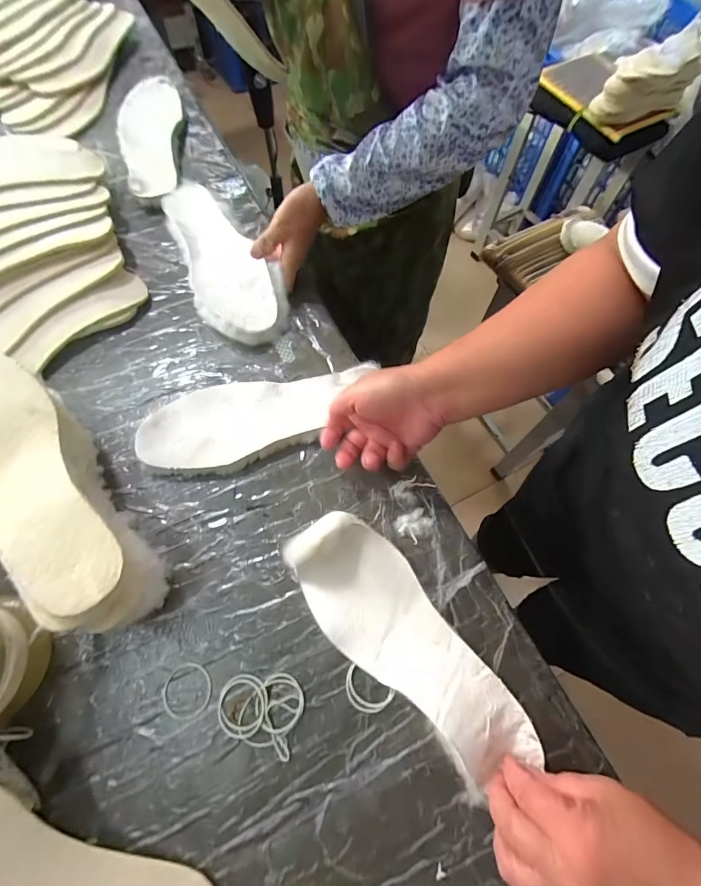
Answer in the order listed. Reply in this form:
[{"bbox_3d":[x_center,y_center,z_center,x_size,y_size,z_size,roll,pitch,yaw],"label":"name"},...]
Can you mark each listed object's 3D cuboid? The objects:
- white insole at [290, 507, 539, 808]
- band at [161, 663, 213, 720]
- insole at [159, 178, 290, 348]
[{"bbox_3d":[0.048,0.164,0.342,0.091,0.043,0.247,-41,77,-17],"label":"white insole"},{"bbox_3d":[-0.141,0.214,0.348,0.041,0.004,0.042,0,66,-1],"label":"band"},{"bbox_3d":[-0.176,-0.236,0.515,0.099,0.025,0.274,-36,73,-9],"label":"insole"}]

